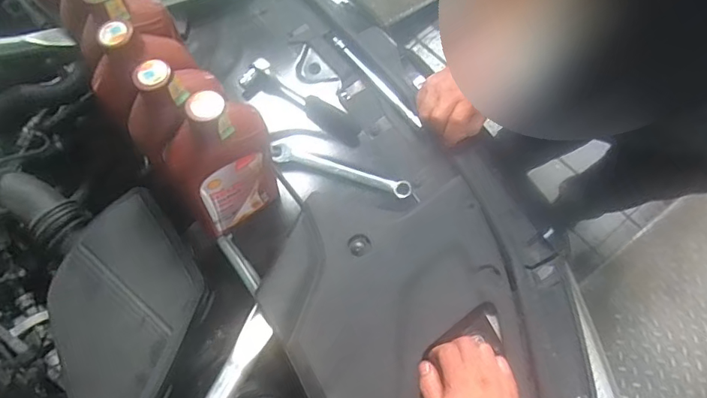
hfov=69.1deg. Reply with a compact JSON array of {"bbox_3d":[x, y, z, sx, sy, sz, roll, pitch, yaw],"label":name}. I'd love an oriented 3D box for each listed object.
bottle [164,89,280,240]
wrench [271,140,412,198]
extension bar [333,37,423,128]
[{"bbox_3d":[-0.149,-0.034,0.600,0.128,0.223,0.059,-33,70,-7],"label":"bottle"},{"bbox_3d":[-0.020,-0.042,0.718,0.204,0.010,0.032,17,72,11],"label":"wrench"},{"bbox_3d":[0.036,-0.181,0.781,0.014,0.009,0.206,-38,71,-9],"label":"extension bar"}]

